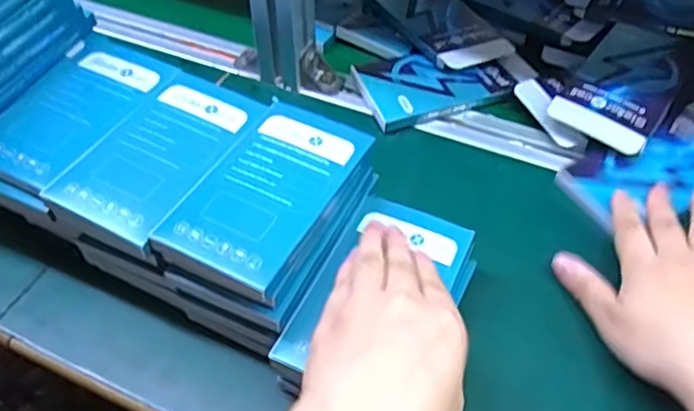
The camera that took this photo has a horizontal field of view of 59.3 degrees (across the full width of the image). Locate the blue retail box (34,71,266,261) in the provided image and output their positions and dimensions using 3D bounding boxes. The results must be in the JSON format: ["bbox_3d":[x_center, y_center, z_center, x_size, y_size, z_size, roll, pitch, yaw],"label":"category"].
[{"bbox_3d":[-0.116,-0.033,0.386,0.077,0.018,0.136,20,52,18],"label":"blue retail box"}]

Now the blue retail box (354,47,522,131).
[{"bbox_3d":[0.078,-0.107,0.535,0.127,0.017,0.075,-14,50,-11],"label":"blue retail box"}]

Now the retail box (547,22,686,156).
[{"bbox_3d":[0.231,-0.101,0.507,0.076,0.023,0.144,28,55,23],"label":"retail box"}]

